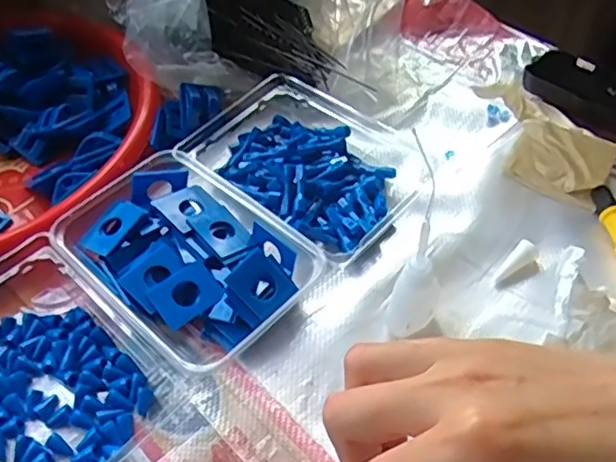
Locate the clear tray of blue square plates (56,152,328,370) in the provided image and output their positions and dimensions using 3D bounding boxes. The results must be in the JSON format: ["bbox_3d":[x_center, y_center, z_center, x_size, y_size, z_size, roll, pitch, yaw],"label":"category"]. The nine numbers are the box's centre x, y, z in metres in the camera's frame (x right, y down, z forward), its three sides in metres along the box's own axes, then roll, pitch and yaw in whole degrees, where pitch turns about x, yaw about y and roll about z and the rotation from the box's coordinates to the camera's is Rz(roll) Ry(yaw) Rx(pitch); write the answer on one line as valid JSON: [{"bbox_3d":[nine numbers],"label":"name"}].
[{"bbox_3d":[-0.082,0.018,0.422,0.156,0.035,0.106,33,61,28],"label":"clear tray of blue square plates"}]

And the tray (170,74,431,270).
[{"bbox_3d":[-0.004,-0.059,0.478,0.182,0.032,0.134,35,61,29],"label":"tray"}]

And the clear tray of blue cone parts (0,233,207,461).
[{"bbox_3d":[-0.171,0.079,0.384,0.175,0.029,0.121,34,61,28],"label":"clear tray of blue cone parts"}]

